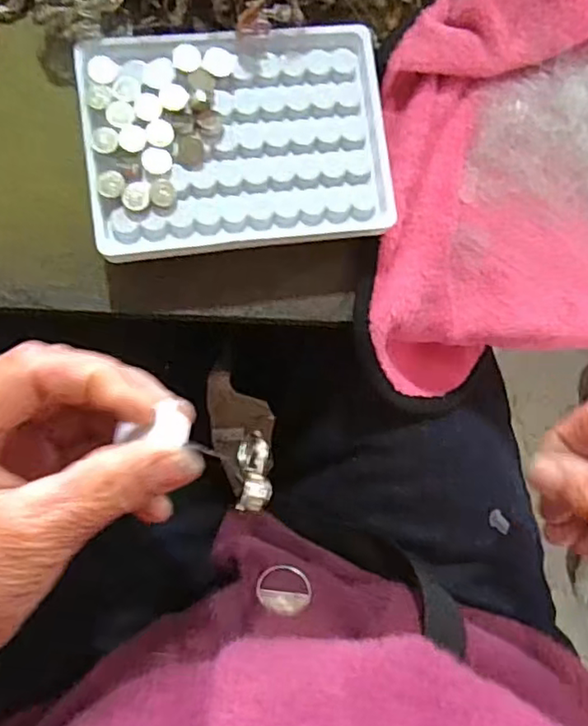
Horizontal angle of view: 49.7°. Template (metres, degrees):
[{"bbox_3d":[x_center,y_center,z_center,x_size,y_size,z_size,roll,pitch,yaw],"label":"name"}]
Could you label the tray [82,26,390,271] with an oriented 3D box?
[{"bbox_3d":[-0.023,-0.098,0.277,0.128,0.011,0.092,-8,90,-10],"label":"tray"}]

